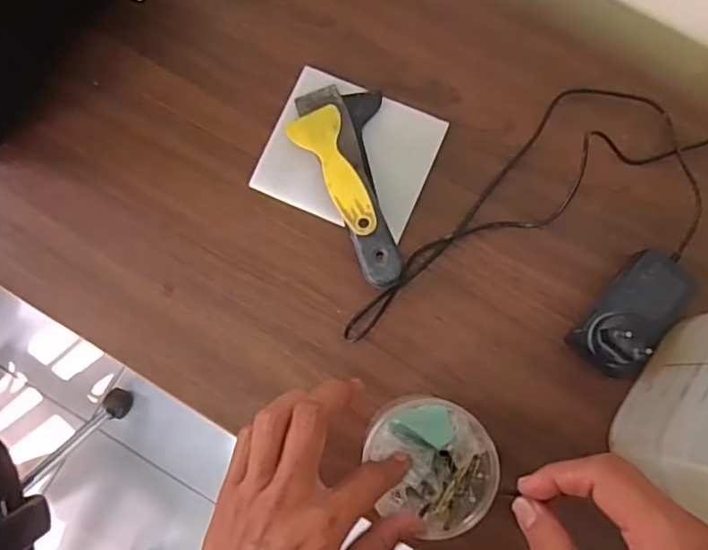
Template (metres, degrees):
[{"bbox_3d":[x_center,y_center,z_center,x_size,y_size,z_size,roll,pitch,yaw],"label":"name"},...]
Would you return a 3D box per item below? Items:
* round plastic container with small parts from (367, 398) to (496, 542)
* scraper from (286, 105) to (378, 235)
[{"bbox_3d":[0.057,0.135,0.431,0.086,0.048,0.101,-16,83,0],"label":"round plastic container with small parts"},{"bbox_3d":[-0.014,-0.087,0.517,0.044,0.006,0.122,-26,70,-1],"label":"scraper"}]

